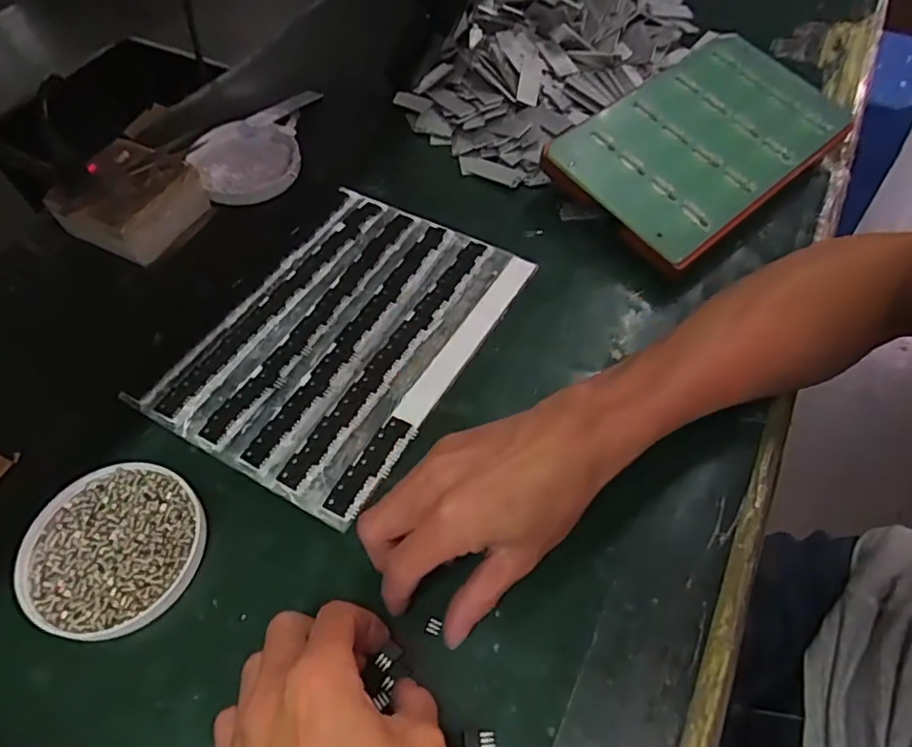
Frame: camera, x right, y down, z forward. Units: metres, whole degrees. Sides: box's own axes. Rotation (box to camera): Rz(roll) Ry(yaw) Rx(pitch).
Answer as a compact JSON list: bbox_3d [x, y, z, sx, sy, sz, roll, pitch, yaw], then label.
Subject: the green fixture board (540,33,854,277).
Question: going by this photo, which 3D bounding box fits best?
[{"bbox_3d":[0.210,-0.197,0.487,0.262,0.024,0.141,-38,73,-18],"label":"green fixture board"}]

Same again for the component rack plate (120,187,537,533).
[{"bbox_3d":[-0.077,-0.030,0.425,0.175,0.012,0.239,25,61,19],"label":"component rack plate"}]

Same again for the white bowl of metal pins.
[{"bbox_3d":[-0.200,0.100,0.344,0.097,0.014,0.095,-2,56,2],"label":"white bowl of metal pins"}]

